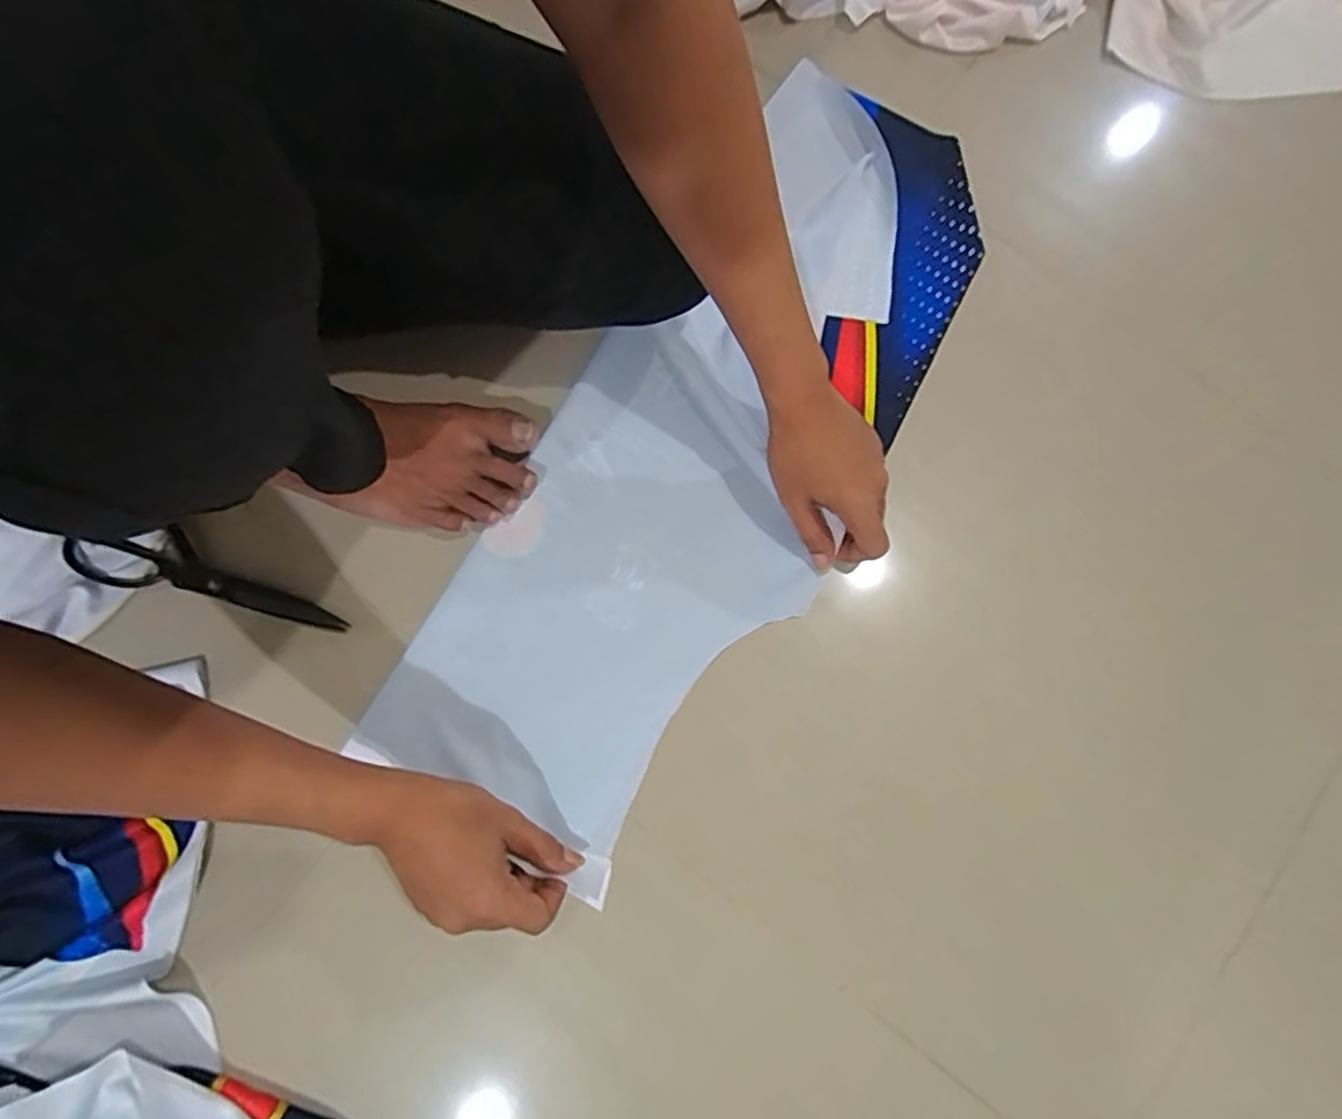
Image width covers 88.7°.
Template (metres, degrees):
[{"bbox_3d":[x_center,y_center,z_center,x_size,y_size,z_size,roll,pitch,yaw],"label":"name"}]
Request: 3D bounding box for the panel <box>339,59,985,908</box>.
[{"bbox_3d":[0.036,-0.099,0.577,0.250,0.020,0.694,30,81,1],"label":"panel"}]

